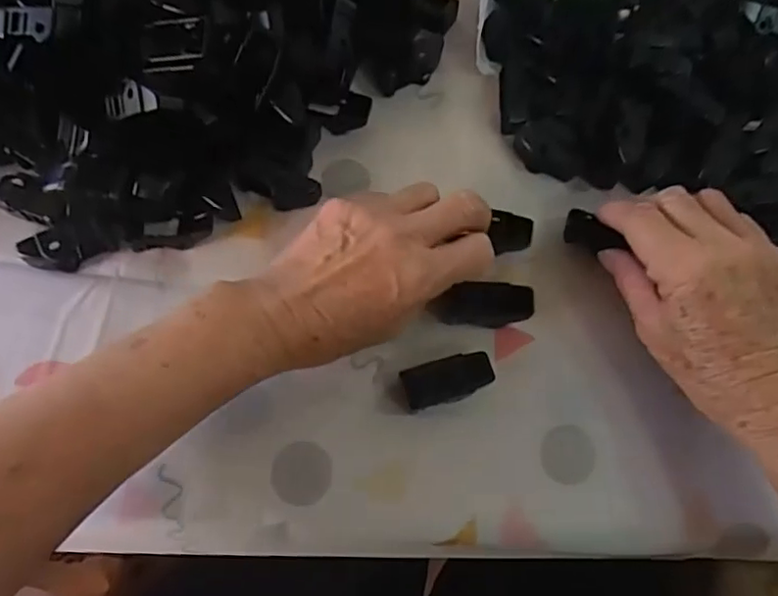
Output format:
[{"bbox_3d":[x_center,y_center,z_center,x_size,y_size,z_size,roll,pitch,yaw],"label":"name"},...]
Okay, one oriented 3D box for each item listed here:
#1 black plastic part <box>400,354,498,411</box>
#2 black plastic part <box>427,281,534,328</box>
[{"bbox_3d":[0.032,0.046,0.334,0.050,0.019,0.023,-16,72,-8],"label":"black plastic part"},{"bbox_3d":[0.054,0.005,0.352,0.059,0.013,0.024,-4,73,11],"label":"black plastic part"}]

